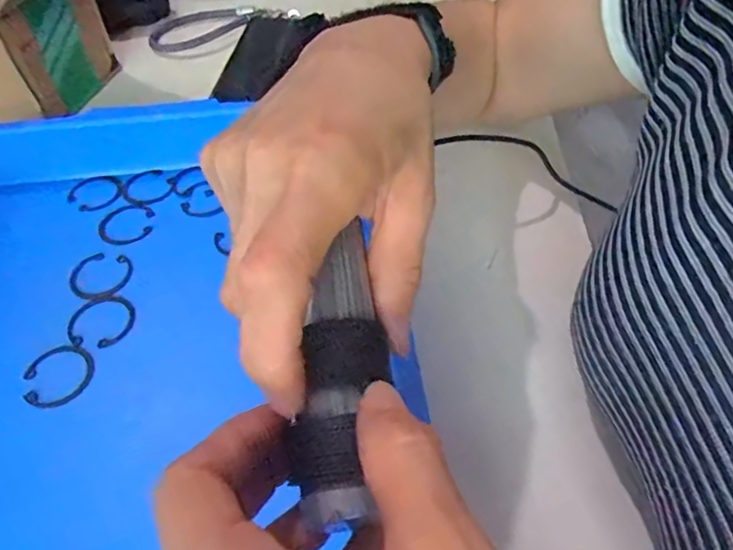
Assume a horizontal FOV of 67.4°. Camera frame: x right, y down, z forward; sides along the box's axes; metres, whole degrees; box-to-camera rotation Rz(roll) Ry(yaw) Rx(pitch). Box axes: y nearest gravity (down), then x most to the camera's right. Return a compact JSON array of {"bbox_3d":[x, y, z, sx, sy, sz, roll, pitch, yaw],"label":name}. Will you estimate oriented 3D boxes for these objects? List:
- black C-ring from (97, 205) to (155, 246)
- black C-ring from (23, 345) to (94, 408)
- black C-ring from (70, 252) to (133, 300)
[{"bbox_3d":[-0.160,-0.035,0.364,0.037,0.004,0.042,-23,52,-18],"label":"black C-ring"},{"bbox_3d":[-0.165,0.054,0.296,0.035,0.006,0.034,-15,50,-12],"label":"black C-ring"},{"bbox_3d":[-0.162,0.000,0.336,0.036,0.005,0.038,0,49,0],"label":"black C-ring"}]

